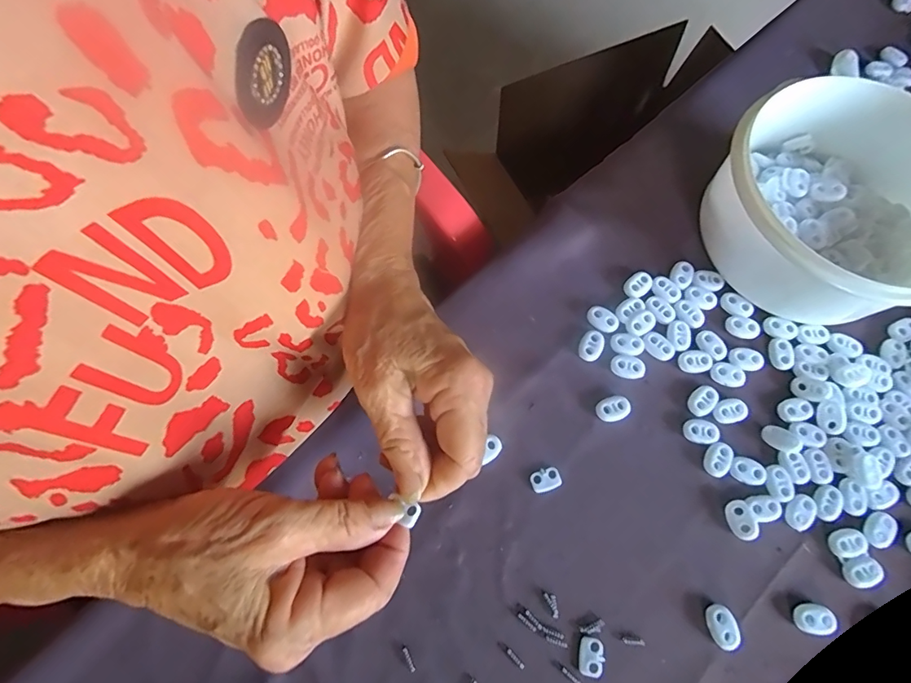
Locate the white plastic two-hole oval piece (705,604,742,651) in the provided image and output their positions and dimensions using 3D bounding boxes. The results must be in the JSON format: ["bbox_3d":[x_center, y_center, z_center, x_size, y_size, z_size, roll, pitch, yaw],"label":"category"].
[{"bbox_3d":[0.152,0.162,0.270,0.014,0.008,0.022,-8,70,-4],"label":"white plastic two-hole oval piece"}]

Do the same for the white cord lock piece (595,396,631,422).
[{"bbox_3d":[0.103,0.044,0.311,0.021,0.007,0.015,-16,71,-7],"label":"white cord lock piece"}]

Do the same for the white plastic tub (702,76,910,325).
[{"bbox_3d":[0.255,-0.089,0.324,0.154,0.074,0.154,-40,75,-14],"label":"white plastic tub"}]

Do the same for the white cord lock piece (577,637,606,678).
[{"bbox_3d":[0.076,0.175,0.263,0.013,0.004,0.019,12,70,3],"label":"white cord lock piece"}]

